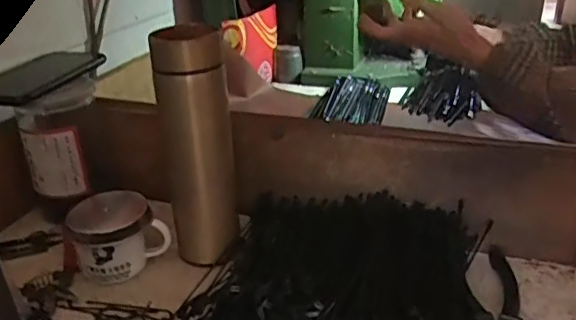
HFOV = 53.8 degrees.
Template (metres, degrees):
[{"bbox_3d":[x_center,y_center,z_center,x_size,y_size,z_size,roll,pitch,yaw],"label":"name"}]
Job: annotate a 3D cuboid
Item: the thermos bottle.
[{"bbox_3d":[-0.084,-0.014,0.542,0.066,0.228,0.073,-4,26,-5],"label":"thermos bottle"}]

